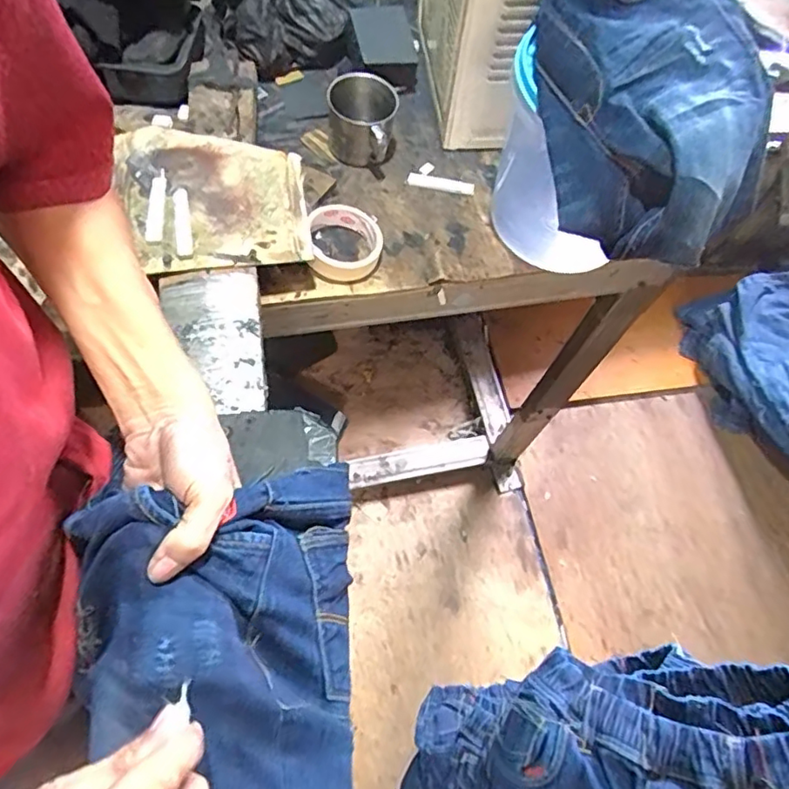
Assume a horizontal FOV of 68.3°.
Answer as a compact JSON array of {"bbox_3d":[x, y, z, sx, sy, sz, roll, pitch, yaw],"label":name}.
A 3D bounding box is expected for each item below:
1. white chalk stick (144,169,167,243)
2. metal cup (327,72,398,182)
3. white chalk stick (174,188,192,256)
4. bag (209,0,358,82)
[{"bbox_3d":[-0.248,-0.199,0.608,0.020,0.010,0.089,-1,64,-5],"label":"white chalk stick"},{"bbox_3d":[-0.039,-0.333,0.715,0.078,0.080,0.077,1,65,-1],"label":"metal cup"},{"bbox_3d":[-0.218,-0.179,0.600,0.015,0.009,0.082,-7,65,-7],"label":"white chalk stick"},{"bbox_3d":[-0.141,-0.519,0.772,0.181,0.111,0.117,-24,68,-12],"label":"bag"}]

